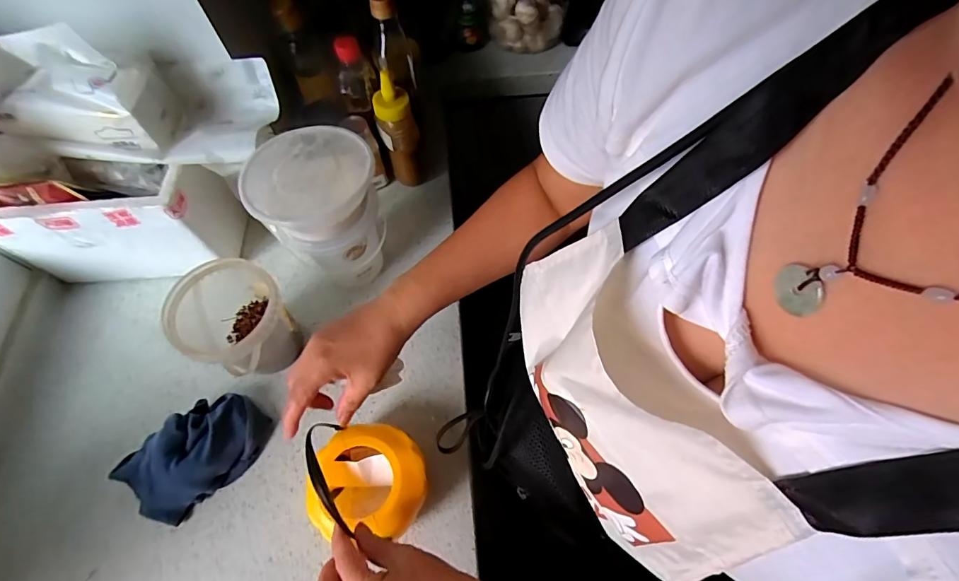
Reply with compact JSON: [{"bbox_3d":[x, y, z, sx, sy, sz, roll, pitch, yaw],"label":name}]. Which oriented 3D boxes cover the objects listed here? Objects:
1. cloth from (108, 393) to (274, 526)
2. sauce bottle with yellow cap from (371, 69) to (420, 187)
[{"bbox_3d":[-0.337,0.189,0.516,0.159,0.058,0.103,-39,69,-17],"label":"cloth"},{"bbox_3d":[-0.118,-0.228,0.651,0.053,0.175,0.058,-21,64,-9],"label":"sauce bottle with yellow cap"}]

